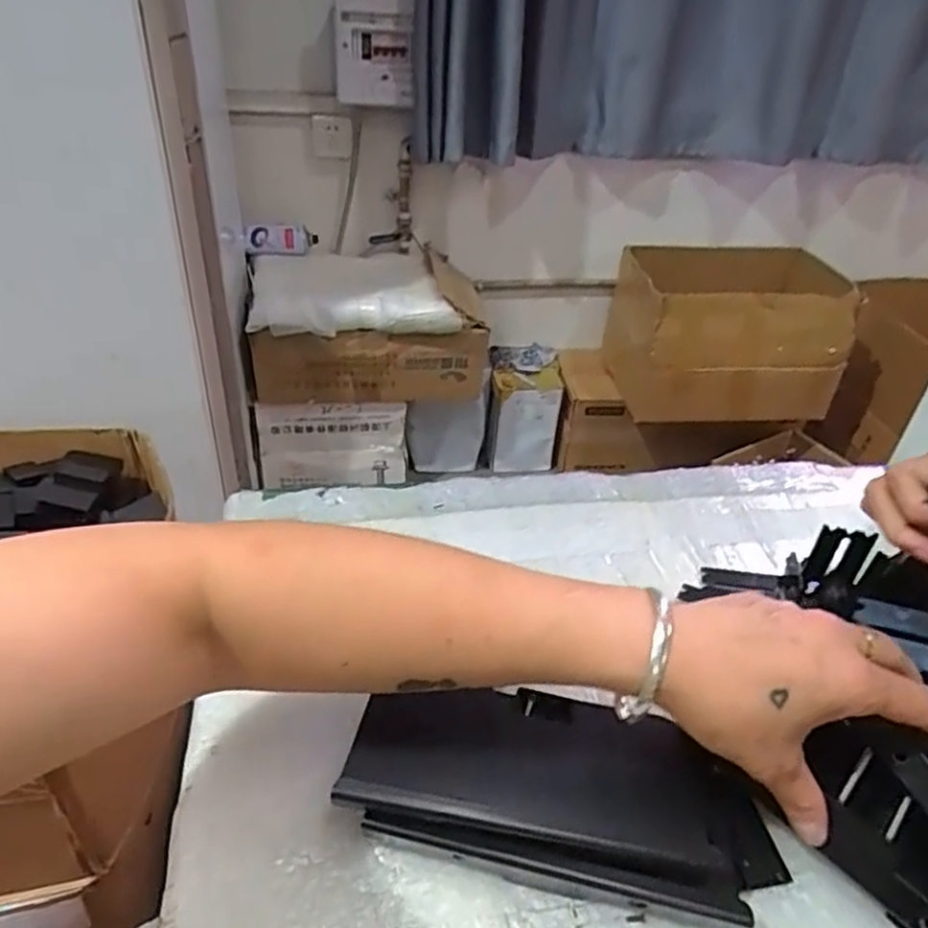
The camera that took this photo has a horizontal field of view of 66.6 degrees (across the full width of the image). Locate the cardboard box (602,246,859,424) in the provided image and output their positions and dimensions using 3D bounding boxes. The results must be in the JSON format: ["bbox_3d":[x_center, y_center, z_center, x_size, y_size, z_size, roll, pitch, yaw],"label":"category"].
[{"bbox_3d":[0.635,-0.310,1.696,0.500,0.318,0.321,0,37,-5],"label":"cardboard box"}]

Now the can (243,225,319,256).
[{"bbox_3d":[-0.414,-0.507,1.599,0.164,0.069,0.070,-11,39,-19],"label":"can"}]

